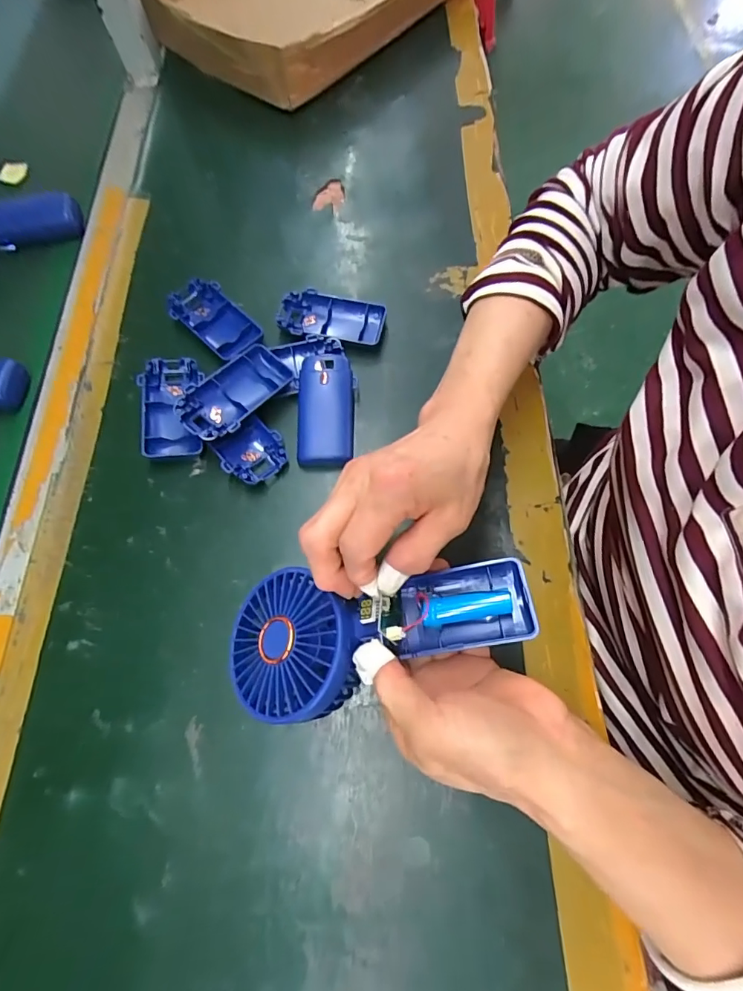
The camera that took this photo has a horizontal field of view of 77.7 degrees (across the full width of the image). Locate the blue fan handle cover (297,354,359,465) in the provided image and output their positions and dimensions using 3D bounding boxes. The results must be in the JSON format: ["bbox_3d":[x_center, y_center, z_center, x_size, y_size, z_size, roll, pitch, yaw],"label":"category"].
[{"bbox_3d":[-0.037,-0.071,0.373,0.045,0.024,0.092,-2,69,0],"label":"blue fan handle cover"}]

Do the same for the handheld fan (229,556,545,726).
[{"bbox_3d":[-0.002,0.073,0.260,0.180,0.031,0.082,-14,69,8],"label":"handheld fan"}]

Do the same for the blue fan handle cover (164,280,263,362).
[{"bbox_3d":[-0.139,-0.158,0.413,0.096,0.012,0.047,39,74,14],"label":"blue fan handle cover"}]

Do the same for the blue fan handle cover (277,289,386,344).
[{"bbox_3d":[-0.036,-0.157,0.408,0.093,0.011,0.050,7,69,4],"label":"blue fan handle cover"}]

